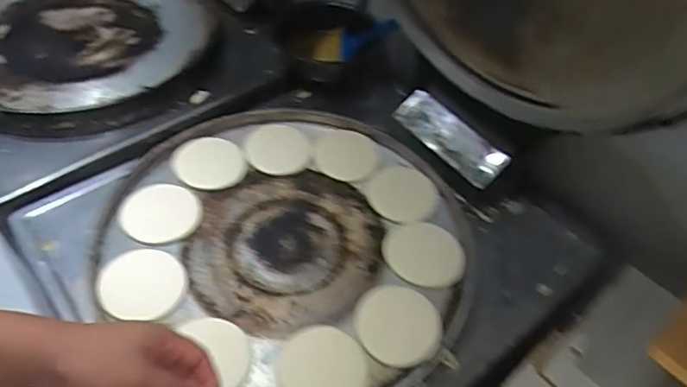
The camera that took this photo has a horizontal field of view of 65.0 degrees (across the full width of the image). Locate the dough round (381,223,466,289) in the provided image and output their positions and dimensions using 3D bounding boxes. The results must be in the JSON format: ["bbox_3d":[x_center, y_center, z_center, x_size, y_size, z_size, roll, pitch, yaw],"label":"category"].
[{"bbox_3d":[0.113,0.082,0.767,0.106,0.024,0.102,3,50,-3],"label":"dough round"}]

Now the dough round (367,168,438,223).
[{"bbox_3d":[0.091,0.002,0.832,0.102,0.015,0.096,3,50,-3],"label":"dough round"}]

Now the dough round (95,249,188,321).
[{"bbox_3d":[-0.262,0.119,0.706,0.105,0.020,0.099,2,50,-4],"label":"dough round"}]

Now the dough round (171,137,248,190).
[{"bbox_3d":[-0.208,-0.047,0.835,0.109,0.022,0.086,2,50,-4],"label":"dough round"}]

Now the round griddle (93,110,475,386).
[{"bbox_3d":[-0.059,0.068,0.767,0.477,0.045,0.477,3,50,-3],"label":"round griddle"}]

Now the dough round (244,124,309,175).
[{"bbox_3d":[-0.107,-0.072,0.866,0.098,0.016,0.095,2,50,-4],"label":"dough round"}]

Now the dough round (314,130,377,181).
[{"bbox_3d":[0.005,-0.063,0.868,0.096,0.019,0.085,17,50,9],"label":"dough round"}]

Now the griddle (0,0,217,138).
[{"bbox_3d":[-0.519,-0.298,1.009,0.501,0.047,0.450,22,51,13],"label":"griddle"}]

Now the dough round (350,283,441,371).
[{"bbox_3d":[0.071,0.163,0.691,0.109,0.032,0.110,-35,62,-28],"label":"dough round"}]

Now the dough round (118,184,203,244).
[{"bbox_3d":[-0.263,0.031,0.781,0.110,0.020,0.094,-2,50,-7],"label":"dough round"}]

